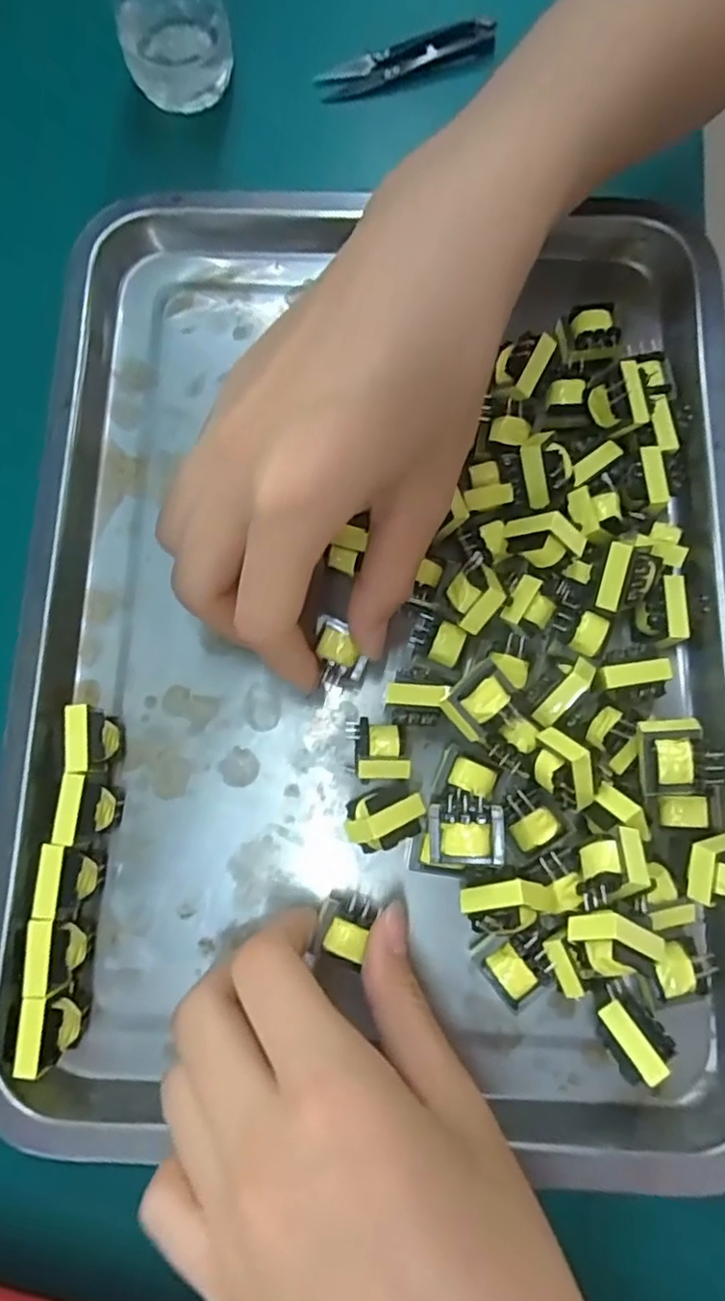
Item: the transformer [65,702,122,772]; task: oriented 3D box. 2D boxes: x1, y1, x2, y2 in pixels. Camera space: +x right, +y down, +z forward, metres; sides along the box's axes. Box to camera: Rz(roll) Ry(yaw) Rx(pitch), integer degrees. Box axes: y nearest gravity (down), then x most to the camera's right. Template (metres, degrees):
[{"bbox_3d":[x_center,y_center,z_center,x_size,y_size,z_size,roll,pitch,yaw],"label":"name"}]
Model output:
[{"bbox_3d":[-0.101,0.034,0.250,0.016,0.024,0.025,-6,78,-2],"label":"transformer"}]

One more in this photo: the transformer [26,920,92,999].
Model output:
[{"bbox_3d":[-0.107,0.108,0.235,0.017,0.023,0.024,2,78,-1],"label":"transformer"}]

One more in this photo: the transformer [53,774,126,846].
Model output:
[{"bbox_3d":[-0.102,0.059,0.245,0.017,0.023,0.024,3,78,0],"label":"transformer"}]

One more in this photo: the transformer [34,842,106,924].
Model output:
[{"bbox_3d":[-0.107,0.084,0.240,0.017,0.023,0.025,4,78,0],"label":"transformer"}]

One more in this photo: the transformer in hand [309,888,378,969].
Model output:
[{"bbox_3d":[-0.006,0.098,0.231,0.018,0.011,0.024,20,78,3],"label":"transformer in hand"}]

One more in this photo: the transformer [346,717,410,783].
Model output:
[{"bbox_3d":[0.005,0.038,0.248,0.021,0.024,0.022,-2,78,-1],"label":"transformer"}]

